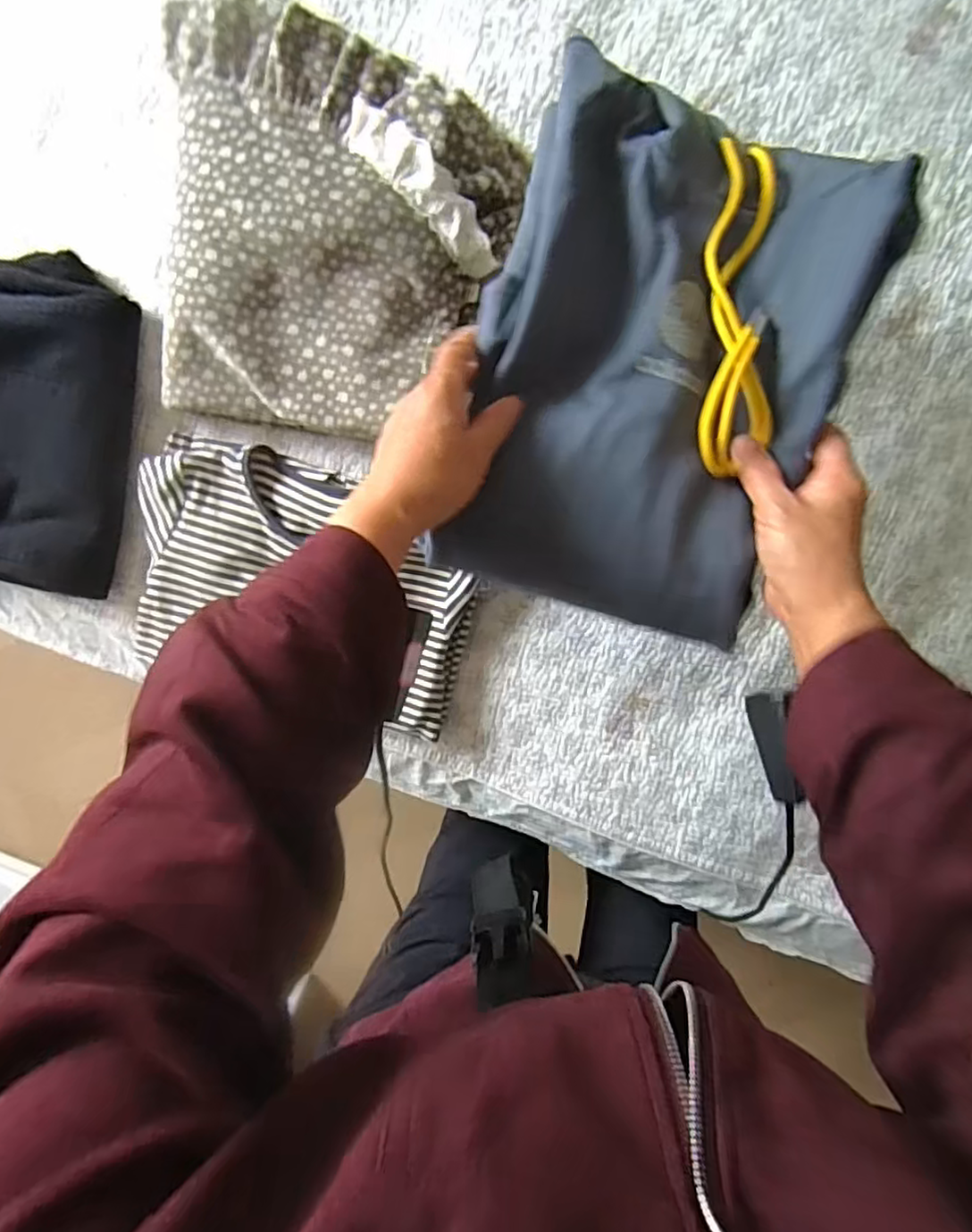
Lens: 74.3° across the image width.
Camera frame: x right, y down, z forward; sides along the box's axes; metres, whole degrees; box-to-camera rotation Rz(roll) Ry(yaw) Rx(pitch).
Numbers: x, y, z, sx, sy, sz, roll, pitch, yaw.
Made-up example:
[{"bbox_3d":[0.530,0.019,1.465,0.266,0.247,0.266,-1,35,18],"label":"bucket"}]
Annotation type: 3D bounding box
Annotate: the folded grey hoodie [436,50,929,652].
[{"bbox_3d":[0.104,-0.150,0.394,0.213,0.033,0.299,19,97,-1],"label":"folded grey hoodie"}]

